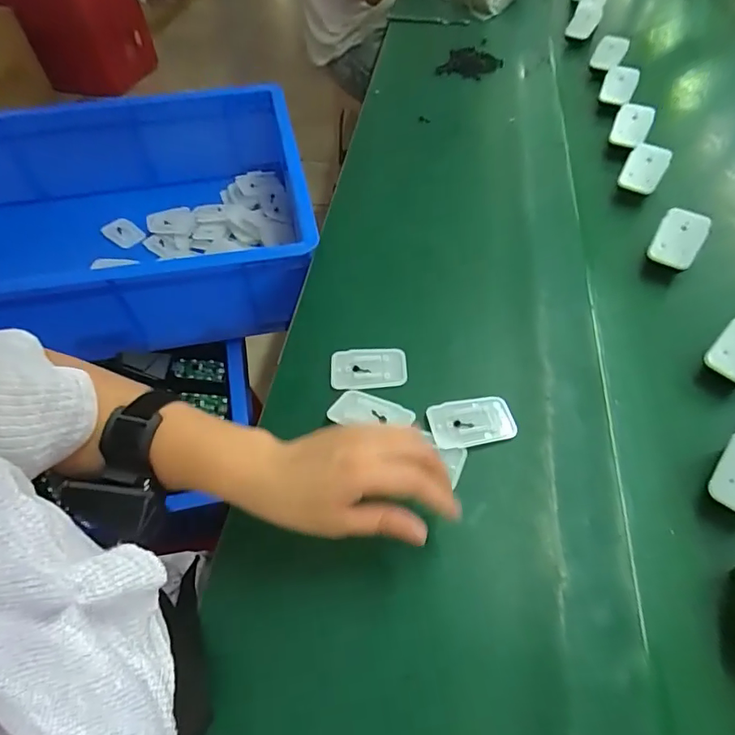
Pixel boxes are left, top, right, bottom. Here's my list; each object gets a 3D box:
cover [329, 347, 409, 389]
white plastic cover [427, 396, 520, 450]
[{"bbox_3d":[0.001,0.001,0.455,0.071,0.008,0.044,-3,54,1],"label":"cover"},{"bbox_3d":[0.090,0.047,0.413,0.070,0.009,0.044,-10,54,-4],"label":"white plastic cover"}]

